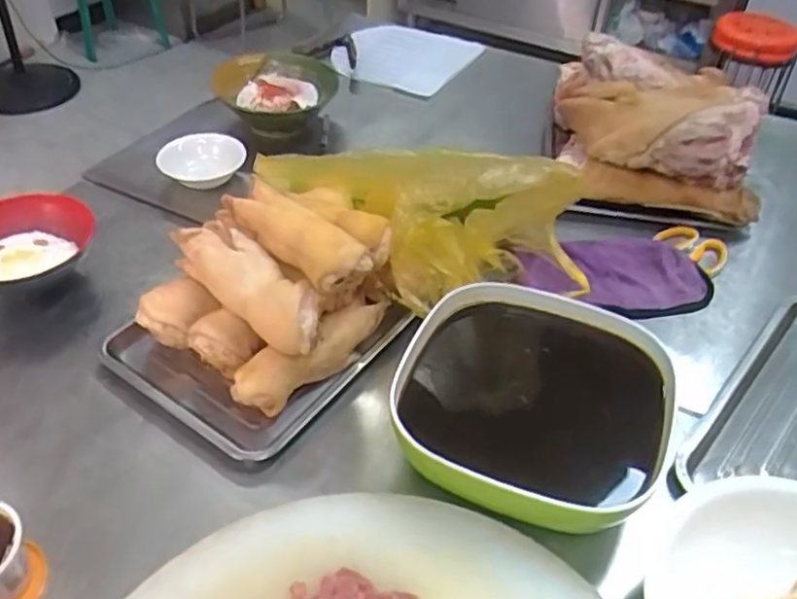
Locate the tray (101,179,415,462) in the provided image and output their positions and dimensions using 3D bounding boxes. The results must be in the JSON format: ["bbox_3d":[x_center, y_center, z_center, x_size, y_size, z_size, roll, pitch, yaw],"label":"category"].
[{"bbox_3d":[-0.141,-0.020,0.748,0.239,0.166,0.310,27,47,27],"label":"tray"}]

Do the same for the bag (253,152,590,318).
[{"bbox_3d":[-0.006,-0.114,0.828,0.486,0.180,0.166,20,41,41],"label":"bag"}]

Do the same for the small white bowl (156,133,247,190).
[{"bbox_3d":[-0.296,-0.209,1.027,0.127,0.043,0.108,-17,46,-20],"label":"small white bowl"}]

